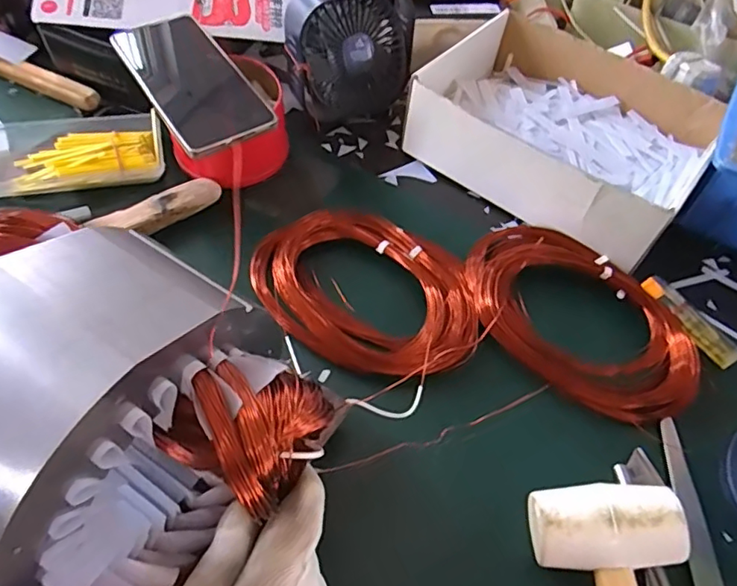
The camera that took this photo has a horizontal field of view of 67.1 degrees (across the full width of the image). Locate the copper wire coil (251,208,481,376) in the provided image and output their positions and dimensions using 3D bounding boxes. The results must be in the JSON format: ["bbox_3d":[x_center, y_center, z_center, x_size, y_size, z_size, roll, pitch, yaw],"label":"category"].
[{"bbox_3d":[-0.003,-0.005,0.427,0.177,0.023,0.125,15,56,6],"label":"copper wire coil"}]

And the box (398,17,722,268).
[{"bbox_3d":[0.183,-0.155,0.517,0.237,0.070,0.195,34,60,18],"label":"box"}]

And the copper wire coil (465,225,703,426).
[{"bbox_3d":[0.158,0.012,0.421,0.185,0.036,0.128,29,58,15],"label":"copper wire coil"}]

